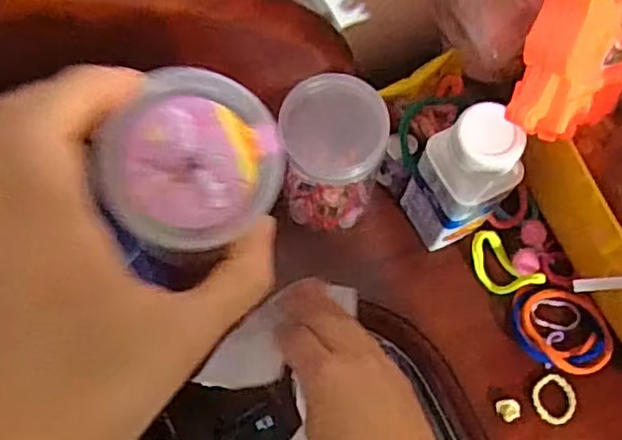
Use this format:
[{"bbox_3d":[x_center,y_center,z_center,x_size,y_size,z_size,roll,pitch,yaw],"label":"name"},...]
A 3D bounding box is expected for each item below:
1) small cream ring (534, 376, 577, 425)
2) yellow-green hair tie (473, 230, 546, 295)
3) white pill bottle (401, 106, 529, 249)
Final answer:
[{"bbox_3d":[0.166,0.122,0.457,0.028,0.005,0.032,-15,74,-6],"label":"small cream ring"},{"bbox_3d":[0.133,0.033,0.473,0.030,0.018,0.053,-39,77,-12],"label":"yellow-green hair tie"},{"bbox_3d":[0.094,-0.023,0.425,0.039,0.136,0.052,-36,77,-11],"label":"white pill bottle"}]

